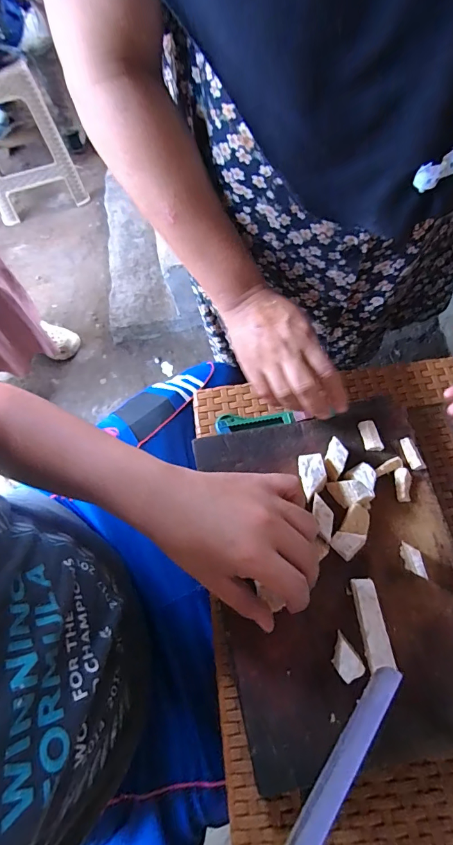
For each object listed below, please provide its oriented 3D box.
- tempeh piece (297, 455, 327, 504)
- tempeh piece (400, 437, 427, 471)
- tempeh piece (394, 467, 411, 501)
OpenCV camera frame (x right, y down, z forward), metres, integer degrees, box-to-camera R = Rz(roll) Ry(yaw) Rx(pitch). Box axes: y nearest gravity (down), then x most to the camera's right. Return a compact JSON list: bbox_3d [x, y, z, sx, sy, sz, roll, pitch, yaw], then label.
[{"bbox_3d":[0.084,0.056,0.395,0.025,0.028,0.043,-8,66,0],"label":"tempeh piece"},{"bbox_3d":[0.189,0.032,0.408,0.014,0.007,0.034,-16,67,-4],"label":"tempeh piece"},{"bbox_3d":[0.176,0.062,0.399,0.015,0.005,0.033,2,80,4],"label":"tempeh piece"}]

